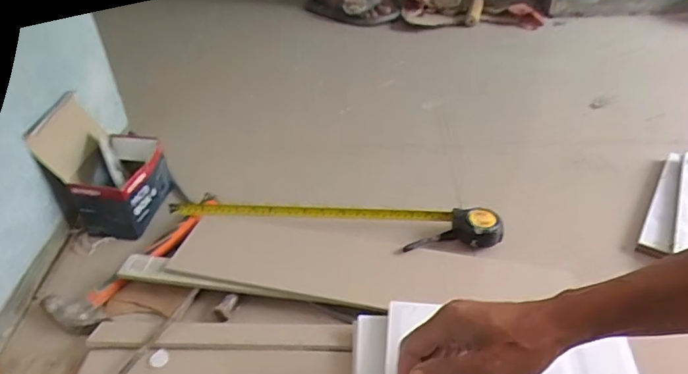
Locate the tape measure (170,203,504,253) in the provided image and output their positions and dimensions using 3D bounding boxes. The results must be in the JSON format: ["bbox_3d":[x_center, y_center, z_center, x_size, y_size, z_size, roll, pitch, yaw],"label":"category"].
[{"bbox_3d":[-0.017,0.049,0.734,0.482,0.035,0.081,5,39,7],"label":"tape measure"}]

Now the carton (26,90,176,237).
[{"bbox_3d":[-0.359,-0.027,0.771,0.141,0.165,0.145,5,39,7],"label":"carton"}]

